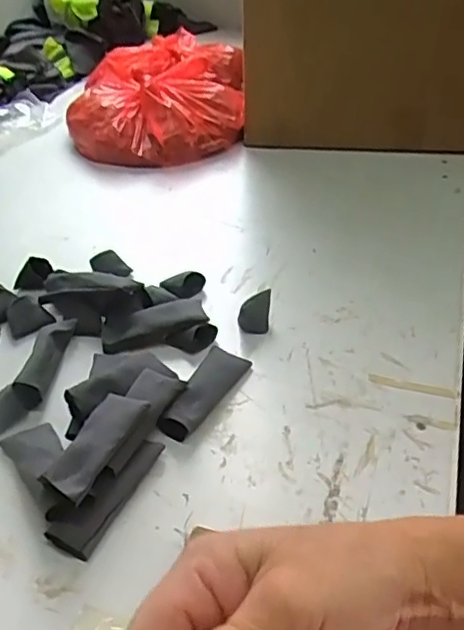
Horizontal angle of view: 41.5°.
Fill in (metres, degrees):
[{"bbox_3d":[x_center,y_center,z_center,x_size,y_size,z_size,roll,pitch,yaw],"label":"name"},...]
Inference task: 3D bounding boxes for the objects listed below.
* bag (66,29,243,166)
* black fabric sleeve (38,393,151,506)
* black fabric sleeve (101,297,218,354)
[{"bbox_3d":[-0.116,-0.363,0.986,0.264,0.087,0.367,-2,41,-1],"label":"bag"},{"bbox_3d":[-0.103,0.097,0.470,0.037,0.015,0.103,14,43,17],"label":"black fabric sleeve"},{"bbox_3d":[-0.073,0.010,0.604,0.110,0.026,0.050,-4,41,-3],"label":"black fabric sleeve"}]

